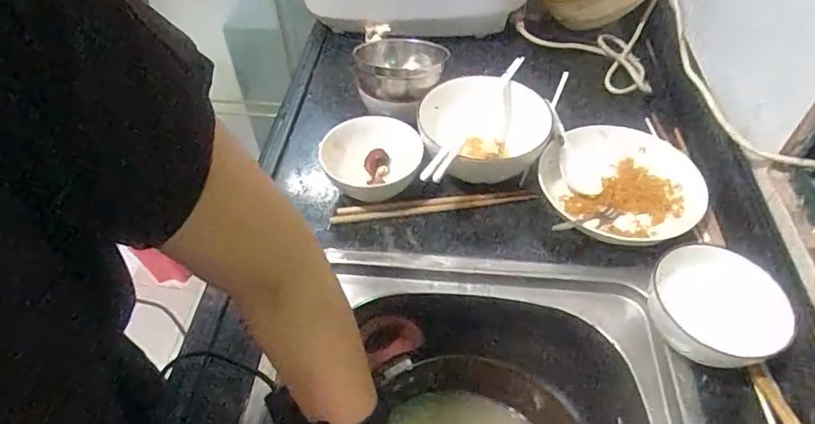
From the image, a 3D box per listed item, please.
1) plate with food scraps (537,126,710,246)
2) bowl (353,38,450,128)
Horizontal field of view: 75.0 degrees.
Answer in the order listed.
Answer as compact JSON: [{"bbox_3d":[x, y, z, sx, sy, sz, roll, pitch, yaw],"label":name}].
[{"bbox_3d":[0.233,-0.030,0.583,0.164,0.041,0.158,-1,49,1],"label":"plate with food scraps"},{"bbox_3d":[-0.009,-0.166,0.639,0.101,0.064,0.103,-1,49,1],"label":"bowl"}]

